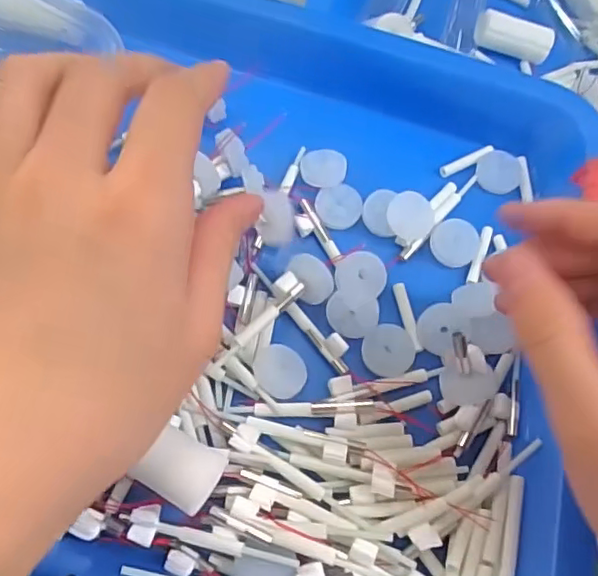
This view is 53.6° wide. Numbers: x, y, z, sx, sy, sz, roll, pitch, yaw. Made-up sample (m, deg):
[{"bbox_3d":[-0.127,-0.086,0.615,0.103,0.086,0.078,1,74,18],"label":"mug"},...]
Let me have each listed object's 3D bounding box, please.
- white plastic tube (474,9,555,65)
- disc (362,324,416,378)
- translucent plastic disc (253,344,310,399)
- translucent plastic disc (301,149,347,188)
[{"bbox_3d":[0.121,-0.142,0.333,0.043,0.014,0.018,25,57,8],"label":"white plastic tube"},{"bbox_3d":[0.036,0.025,0.240,0.021,0.004,0.021,0,84,-1],"label":"disc"},{"bbox_3d":[-0.007,0.032,0.227,0.020,0.004,0.020,4,77,-19],"label":"translucent plastic disc"},{"bbox_3d":[0.011,-0.054,0.268,0.020,0.005,0.018,19,57,4],"label":"translucent plastic disc"}]

